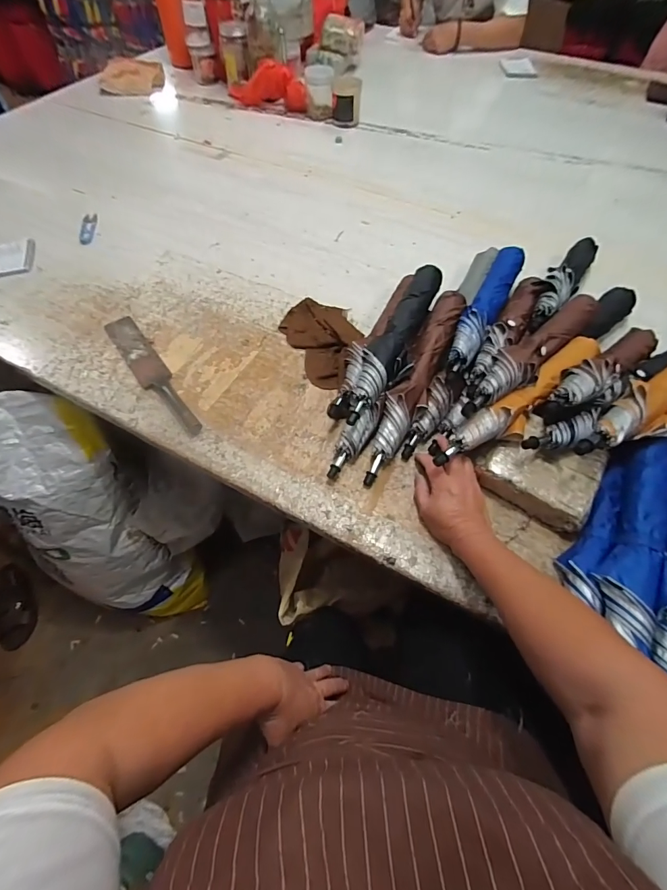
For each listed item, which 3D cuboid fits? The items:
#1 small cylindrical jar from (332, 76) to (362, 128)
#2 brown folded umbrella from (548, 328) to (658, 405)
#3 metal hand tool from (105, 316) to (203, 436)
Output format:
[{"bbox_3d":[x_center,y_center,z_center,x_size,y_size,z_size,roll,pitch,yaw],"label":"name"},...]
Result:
[{"bbox_3d":[0.037,-0.952,1.087,0.077,0.092,0.076,-1,58,1],"label":"small cylindrical jar"},{"bbox_3d":[0.397,-0.116,0.561,0.312,0.042,0.056,-27,59,-33],"label":"brown folded umbrella"},{"bbox_3d":[-0.300,-0.123,0.638,0.048,0.022,0.312,-33,63,-17],"label":"metal hand tool"}]

